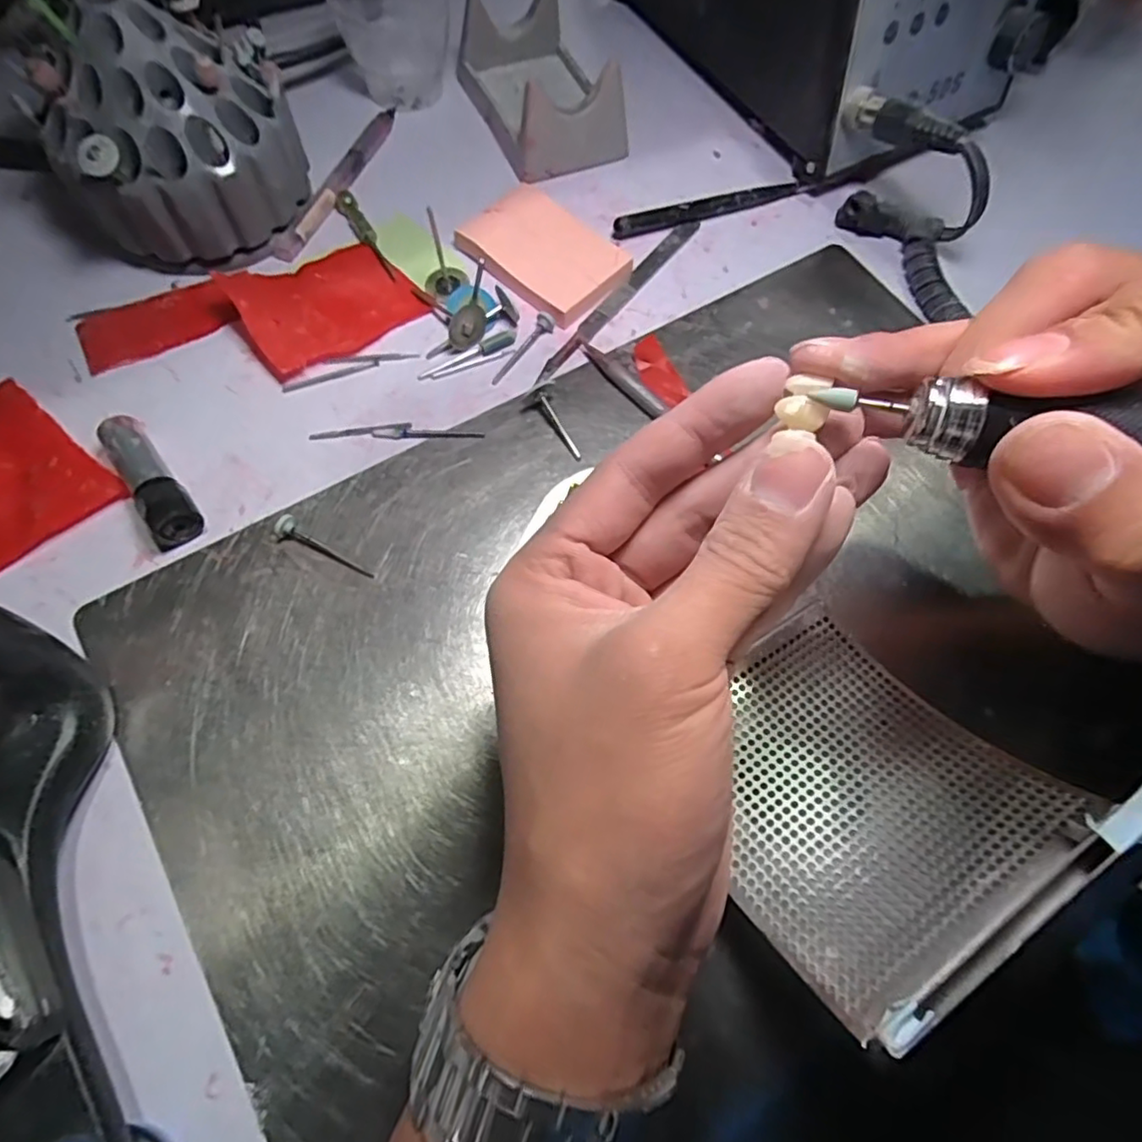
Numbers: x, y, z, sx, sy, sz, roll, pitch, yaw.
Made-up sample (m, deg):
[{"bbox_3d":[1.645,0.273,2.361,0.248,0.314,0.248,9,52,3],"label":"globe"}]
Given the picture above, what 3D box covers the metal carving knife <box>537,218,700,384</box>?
[{"bbox_3d":[0.025,-0.138,0.310,0.011,0.005,0.133,34,70,11],"label":"metal carving knife"}]

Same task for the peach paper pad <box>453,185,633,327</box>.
[{"bbox_3d":[-0.013,-0.160,0.313,0.078,0.012,0.053,41,71,13],"label":"peach paper pad"}]

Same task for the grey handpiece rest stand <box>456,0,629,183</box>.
[{"bbox_3d":[-0.015,-0.265,0.340,0.066,0.038,0.102,-20,70,-11],"label":"grey handpiece rest stand"}]

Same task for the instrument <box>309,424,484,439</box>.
[{"bbox_3d":[-0.076,-0.062,0.273,0.074,0.004,0.007,-1,67,-3],"label":"instrument"}]

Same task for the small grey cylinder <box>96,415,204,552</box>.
[{"bbox_3d":[-0.169,-0.037,0.250,0.019,0.018,0.060,-34,73,-15],"label":"small grey cylinder"}]

